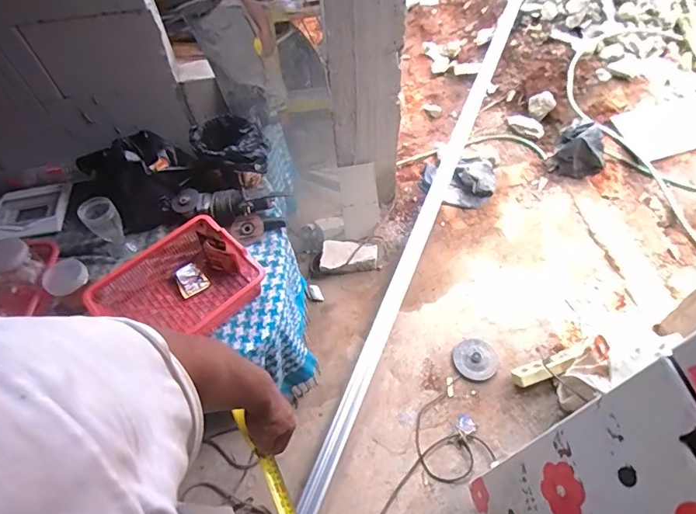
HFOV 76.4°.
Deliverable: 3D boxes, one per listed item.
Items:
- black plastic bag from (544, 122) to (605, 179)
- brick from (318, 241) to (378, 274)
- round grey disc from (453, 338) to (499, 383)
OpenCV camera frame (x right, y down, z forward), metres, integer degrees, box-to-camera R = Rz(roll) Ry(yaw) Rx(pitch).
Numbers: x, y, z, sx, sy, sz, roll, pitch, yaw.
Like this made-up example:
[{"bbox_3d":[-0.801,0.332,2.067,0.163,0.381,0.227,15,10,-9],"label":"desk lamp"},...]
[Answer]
[{"bbox_3d":[0.898,-0.394,1.722,0.196,0.214,0.133,26,60,20],"label":"black plastic bag"},{"bbox_3d":[0.002,0.002,1.629,0.214,0.074,0.114,-3,54,1],"label":"brick"},{"bbox_3d":[0.409,0.325,1.411,0.125,0.025,0.133,-2,54,2],"label":"round grey disc"}]

